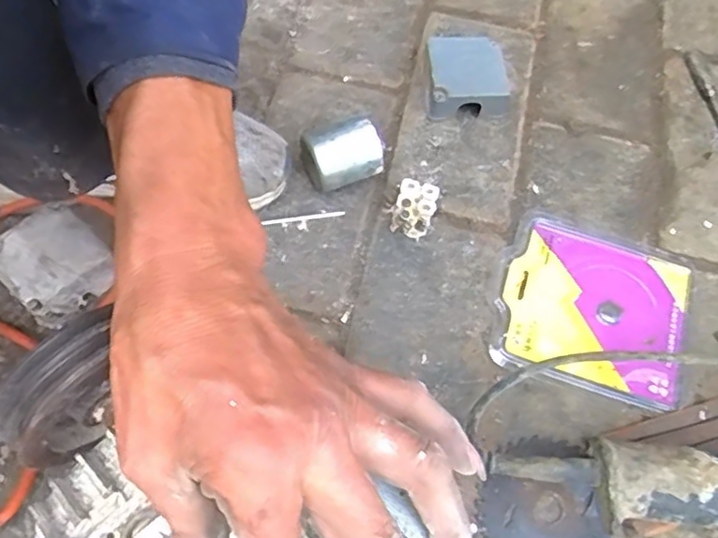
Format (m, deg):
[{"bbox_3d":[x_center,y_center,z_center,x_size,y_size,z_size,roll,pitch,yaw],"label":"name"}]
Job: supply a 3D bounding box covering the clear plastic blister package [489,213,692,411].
[{"bbox_3d":[0.197,0.029,0.511,0.153,0.011,0.141,17,66,5],"label":"clear plastic blister package"}]

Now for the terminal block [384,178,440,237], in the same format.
[{"bbox_3d":[0.046,-0.051,0.532,0.038,0.021,0.049,23,66,8],"label":"terminal block"}]

